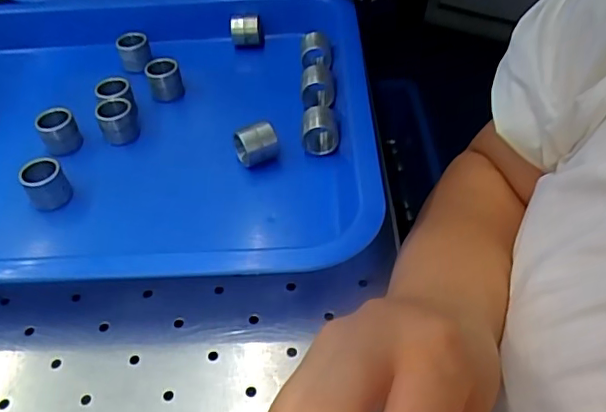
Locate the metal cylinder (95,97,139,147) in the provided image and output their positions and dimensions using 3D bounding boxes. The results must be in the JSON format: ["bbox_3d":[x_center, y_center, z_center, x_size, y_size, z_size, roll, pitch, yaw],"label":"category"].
[{"bbox_3d":[-0.133,-0.061,0.401,0.024,0.023,0.024,-17,46,-13],"label":"metal cylinder"}]

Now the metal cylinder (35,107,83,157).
[{"bbox_3d":[-0.172,-0.052,0.397,0.025,0.028,0.021,-24,48,-19],"label":"metal cylinder"}]

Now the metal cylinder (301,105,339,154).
[{"bbox_3d":[0.011,-0.052,0.377,0.024,0.026,0.023,-4,45,0],"label":"metal cylinder"}]

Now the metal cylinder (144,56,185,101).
[{"bbox_3d":[-0.107,-0.098,0.435,0.024,0.025,0.024,-18,47,-14],"label":"metal cylinder"}]

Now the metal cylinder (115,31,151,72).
[{"bbox_3d":[-0.139,-0.127,0.464,0.024,0.021,0.031,-17,46,-13],"label":"metal cylinder"}]

